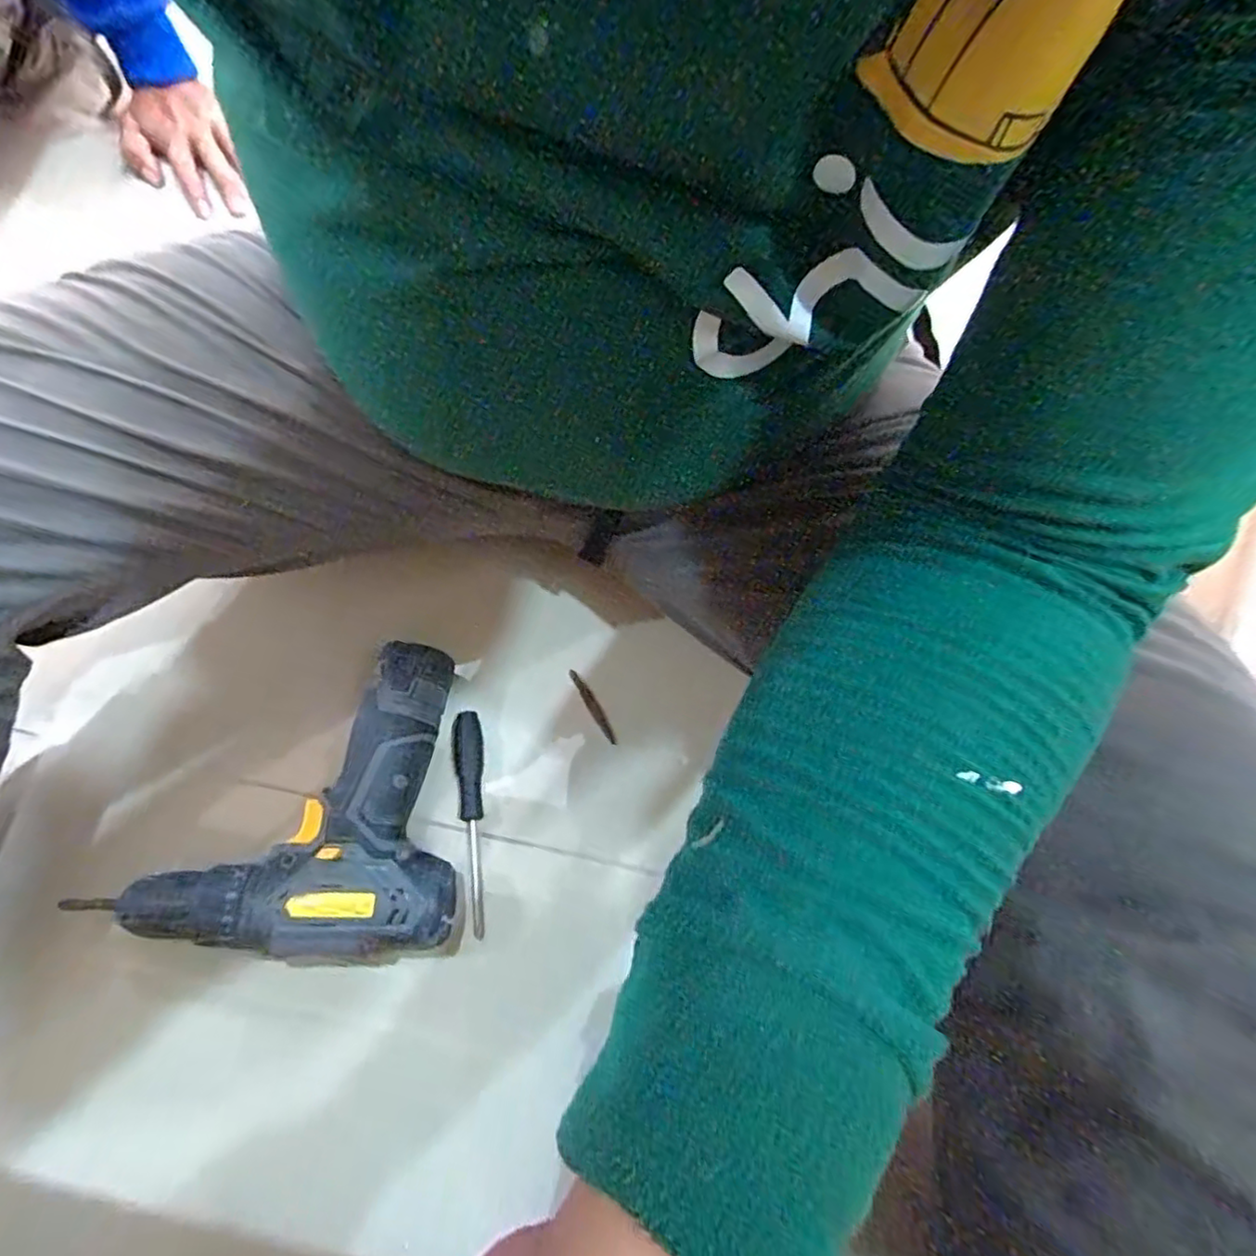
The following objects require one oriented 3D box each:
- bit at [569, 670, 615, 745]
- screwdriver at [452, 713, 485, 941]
[{"bbox_3d":[-0.025,0.056,0.462,0.008,0.004,0.062,-29,73,-13],"label":"bit"},{"bbox_3d":[-0.102,0.126,0.425,0.020,0.015,0.142,-9,70,-6],"label":"screwdriver"}]

